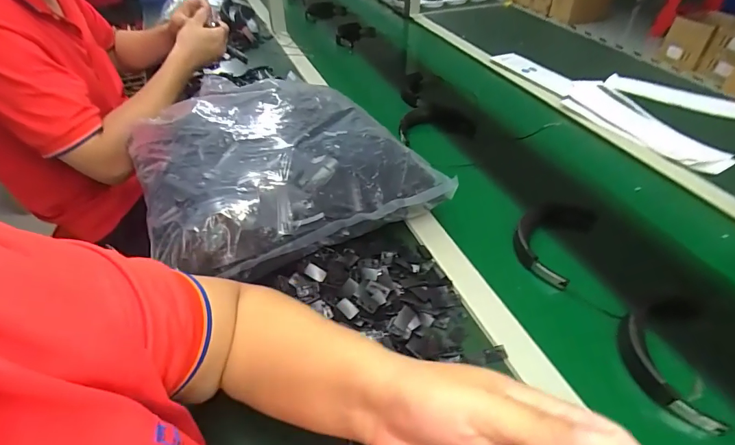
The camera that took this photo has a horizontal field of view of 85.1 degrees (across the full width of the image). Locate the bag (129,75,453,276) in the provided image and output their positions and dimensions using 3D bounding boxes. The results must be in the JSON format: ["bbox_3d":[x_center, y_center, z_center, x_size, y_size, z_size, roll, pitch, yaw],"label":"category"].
[{"bbox_3d":[-0.104,-0.086,0.536,0.354,0.119,0.256,-24,49,-23],"label":"bag"}]

